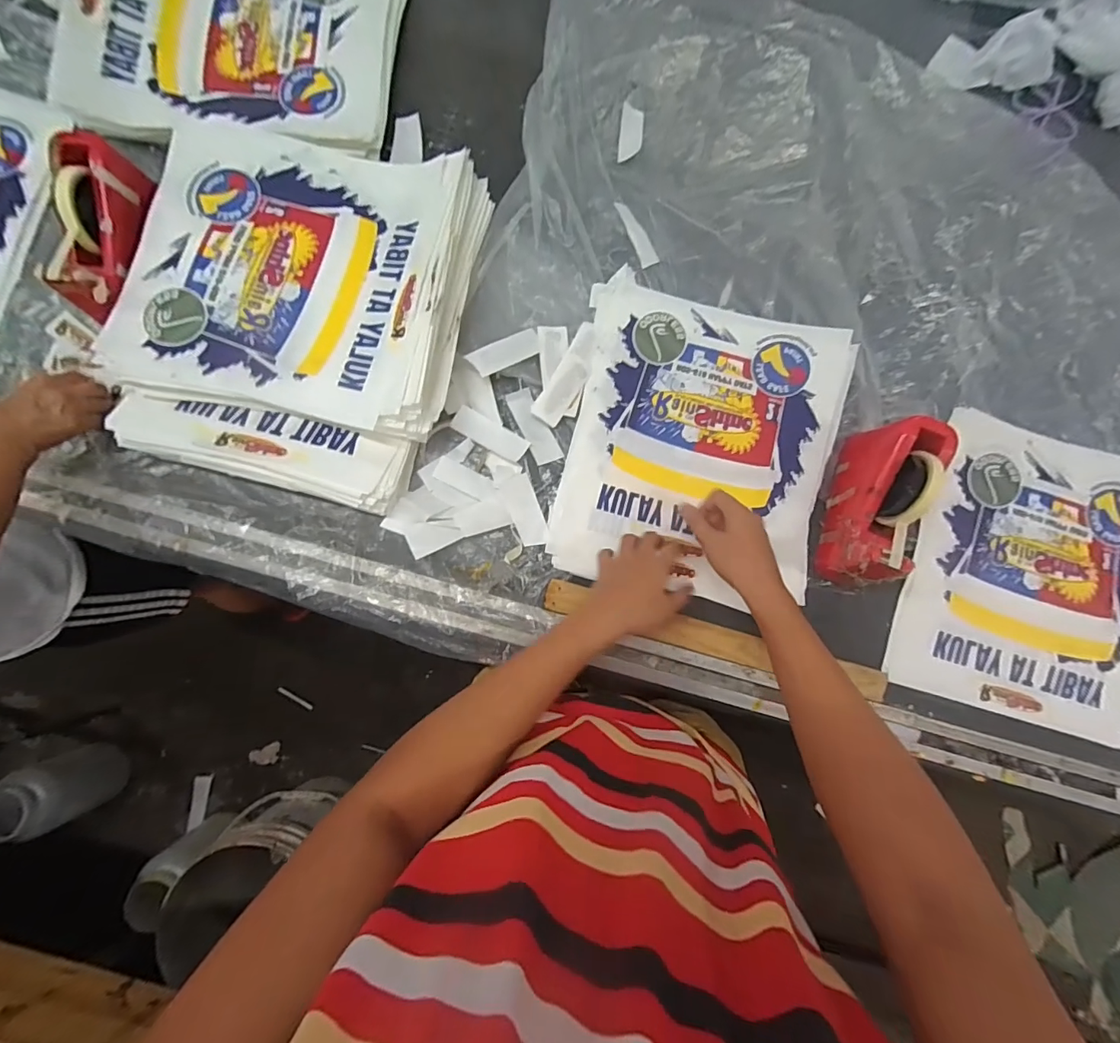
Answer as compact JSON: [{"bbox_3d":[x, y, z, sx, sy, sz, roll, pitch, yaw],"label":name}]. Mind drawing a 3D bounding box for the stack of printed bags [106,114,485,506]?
[{"bbox_3d":[-0.321,-0.265,0.587,0.395,0.088,0.434,14,82,-2],"label":"stack of printed bags"}]

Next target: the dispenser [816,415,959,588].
[{"bbox_3d":[0.396,-0.022,0.582,0.074,0.109,0.201,22,82,0],"label":"dispenser"}]

